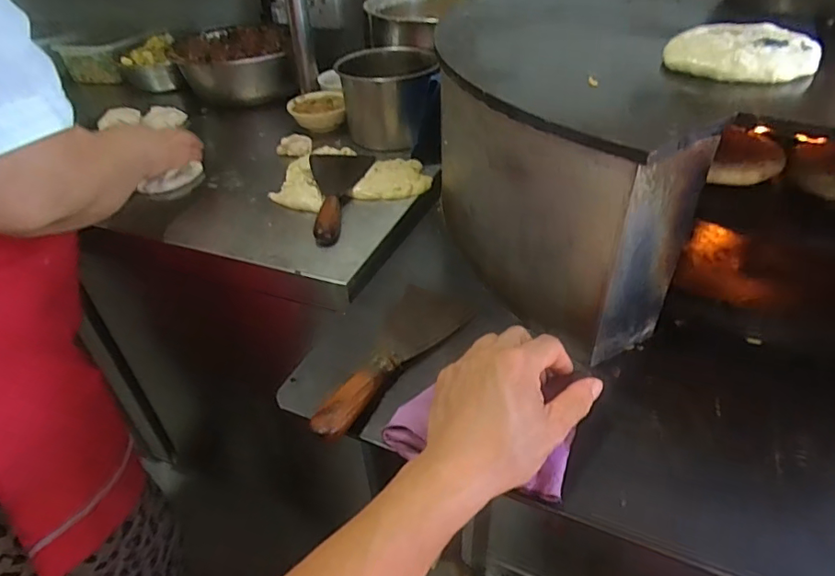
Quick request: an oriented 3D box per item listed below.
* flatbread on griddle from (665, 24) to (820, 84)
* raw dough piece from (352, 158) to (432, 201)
[{"bbox_3d":[0.245,-0.180,0.405,0.101,0.023,0.075,19,44,24],"label":"flatbread on griddle"},{"bbox_3d":[-0.034,-0.145,0.697,0.097,0.020,0.086,-5,40,-2],"label":"raw dough piece"}]

